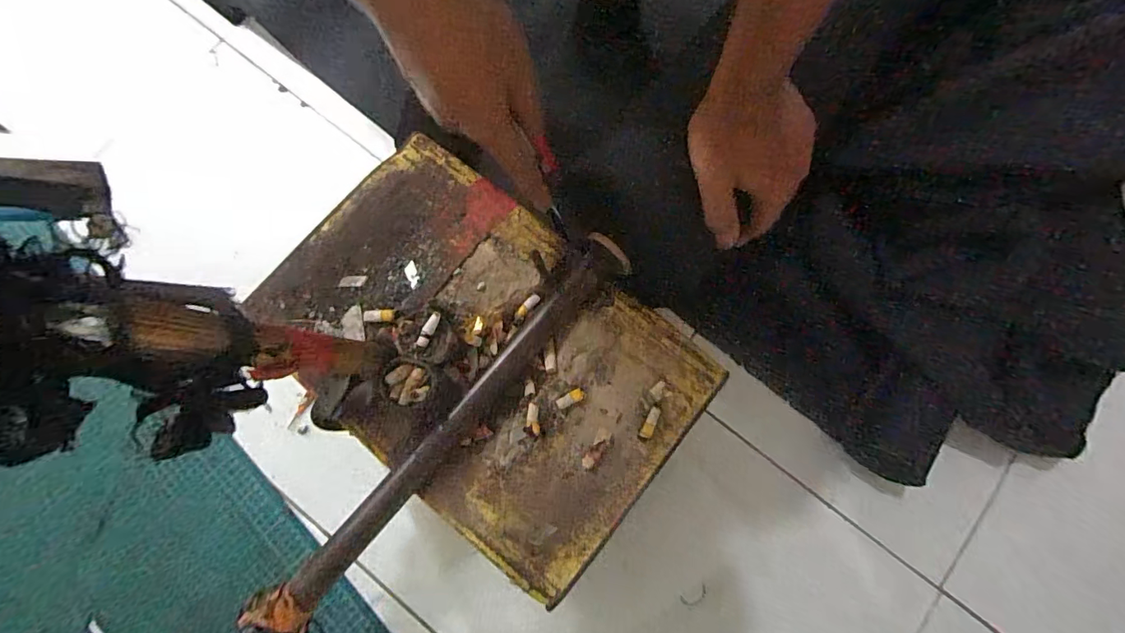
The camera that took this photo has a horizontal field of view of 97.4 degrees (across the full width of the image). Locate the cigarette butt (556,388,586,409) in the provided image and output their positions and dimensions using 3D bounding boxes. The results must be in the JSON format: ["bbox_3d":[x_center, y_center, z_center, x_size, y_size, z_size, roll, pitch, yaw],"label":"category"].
[{"bbox_3d":[0.006,0.065,0.388,0.022,0.004,0.009,-26,79,-7],"label":"cigarette butt"}]

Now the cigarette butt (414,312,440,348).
[{"bbox_3d":[-0.101,0.010,0.371,0.010,0.004,0.029,30,94,5],"label":"cigarette butt"}]

